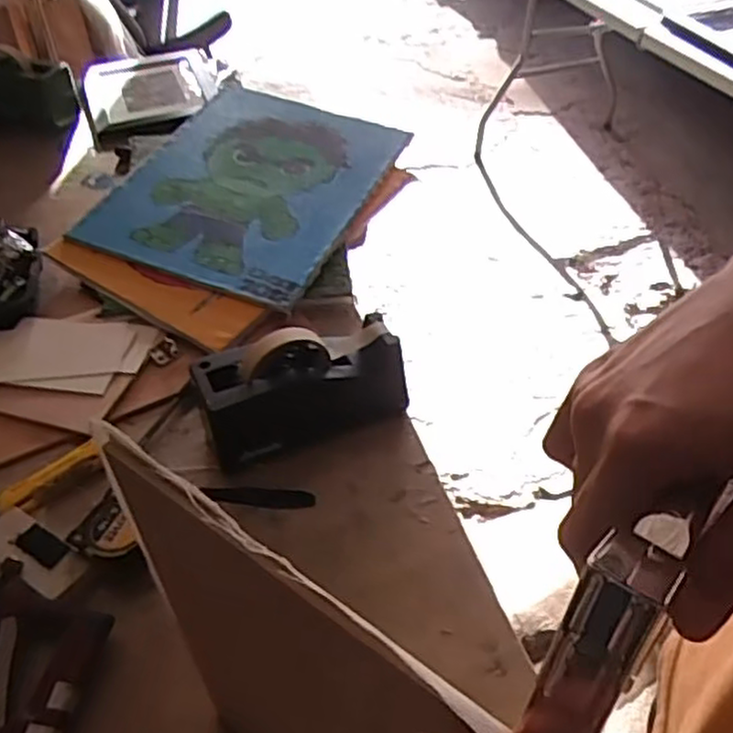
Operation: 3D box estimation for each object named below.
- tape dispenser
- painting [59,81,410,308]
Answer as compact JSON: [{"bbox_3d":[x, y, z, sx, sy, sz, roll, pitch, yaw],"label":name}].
[{"bbox_3d":[-0.059,0.013,0.706,0.197,0.096,0.086,-12,47,-12],"label":"tape dispenser"},{"bbox_3d":[-0.154,-0.257,0.999,0.320,0.014,0.404,19,52,14],"label":"painting"}]

